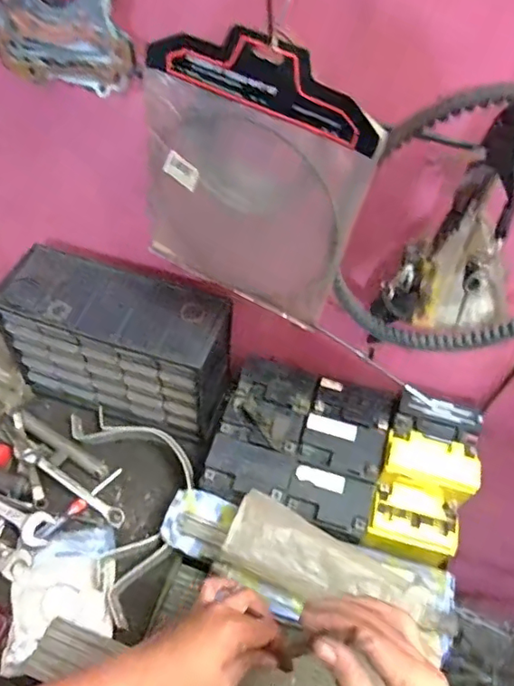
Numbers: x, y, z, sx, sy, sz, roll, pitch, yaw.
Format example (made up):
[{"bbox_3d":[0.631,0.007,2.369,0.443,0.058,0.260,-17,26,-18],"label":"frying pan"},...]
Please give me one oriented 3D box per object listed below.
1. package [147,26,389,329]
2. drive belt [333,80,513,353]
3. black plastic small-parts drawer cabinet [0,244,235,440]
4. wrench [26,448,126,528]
[{"bbox_3d":[-0.006,-0.144,0.510,0.208,0.254,0.031,24,54,12],"label":"package"},{"bbox_3d":[0.201,-0.091,0.488,0.226,0.289,0.033,10,53,2],"label":"drive belt"},{"bbox_3d":[-0.194,0.000,0.774,0.299,0.186,0.118,16,53,6],"label":"black plastic small-parts drawer cabinet"},{"bbox_3d":[-0.255,0.202,0.750,0.164,0.011,0.021,36,56,0],"label":"wrench"}]

